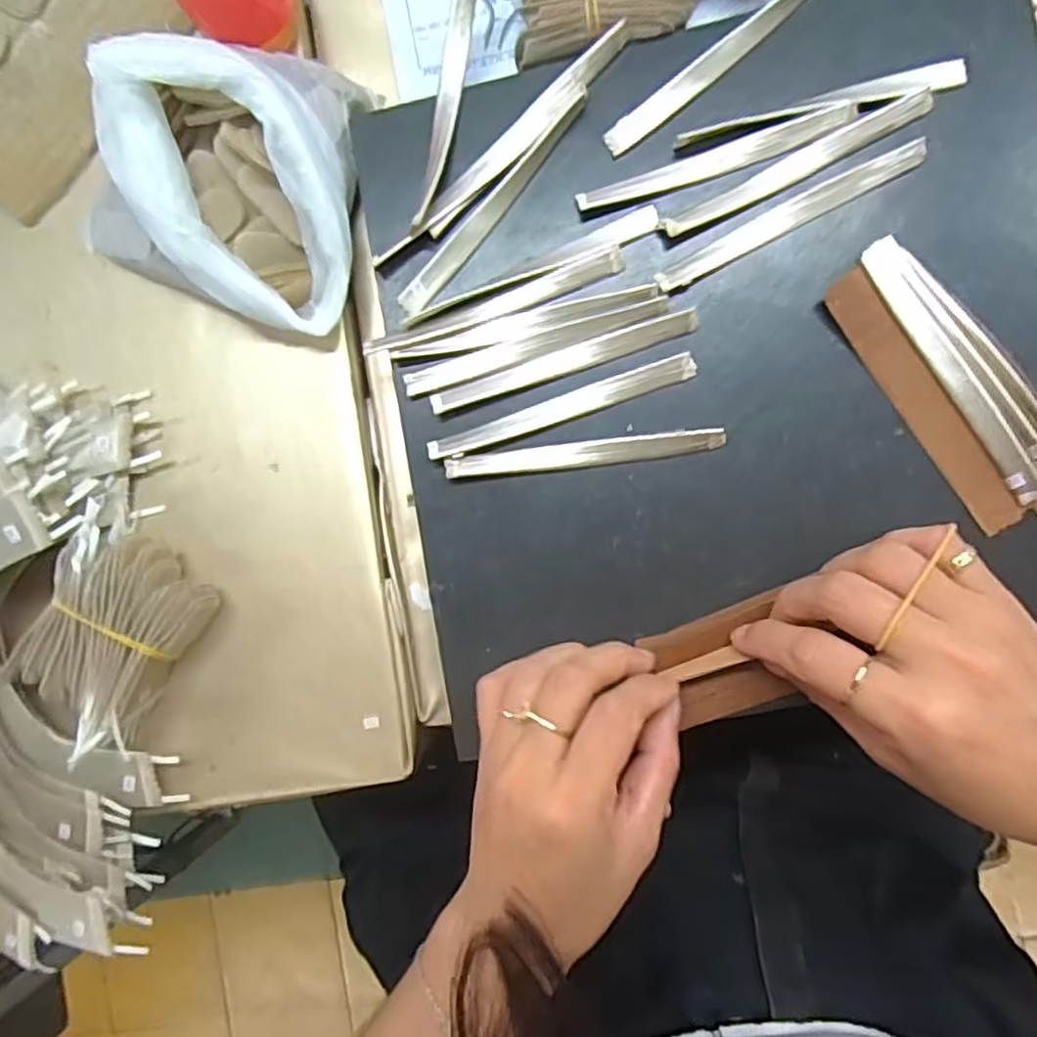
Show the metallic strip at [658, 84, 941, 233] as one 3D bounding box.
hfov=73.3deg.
[{"bbox_3d":[0.119,-0.152,0.300,0.119,0.005,0.011,-25,88,5],"label":"metallic strip"}]

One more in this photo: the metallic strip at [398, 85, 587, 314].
[{"bbox_3d":[-0.013,-0.143,0.316,0.013,0.009,0.120,40,93,4],"label":"metallic strip"}]

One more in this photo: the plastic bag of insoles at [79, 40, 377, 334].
[{"bbox_3d":[-0.140,-0.159,0.321,0.136,0.056,0.123,13,91,5],"label":"plastic bag of insoles"}]

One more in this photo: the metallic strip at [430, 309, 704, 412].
[{"bbox_3d":[0.019,-0.069,0.309,0.120,0.004,0.009,-17,88,5],"label":"metallic strip"}]

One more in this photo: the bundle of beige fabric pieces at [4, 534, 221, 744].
[{"bbox_3d":[-0.192,0.054,0.334,0.064,0.034,0.085,35,93,4],"label":"bundle of beige fabric pieces"}]

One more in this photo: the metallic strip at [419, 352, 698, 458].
[{"bbox_3d":[0.019,-0.049,0.311,0.121,0.004,0.010,-18,88,5],"label":"metallic strip"}]

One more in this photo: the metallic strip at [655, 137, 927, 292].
[{"bbox_3d":[0.117,-0.131,0.302,0.122,0.004,0.013,-27,88,5],"label":"metallic strip"}]

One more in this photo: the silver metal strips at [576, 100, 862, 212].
[{"bbox_3d":[0.085,-0.156,0.303,0.119,0.006,0.011,-16,89,5],"label":"silver metal strips"}]

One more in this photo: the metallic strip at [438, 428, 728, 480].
[{"bbox_3d":[0.029,-0.028,0.310,0.121,0.005,0.011,-6,89,5],"label":"metallic strip"}]

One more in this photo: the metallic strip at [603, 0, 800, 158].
[{"bbox_3d":[0.087,-0.202,0.304,0.117,0.004,0.012,-38,101,8],"label":"metallic strip"}]

